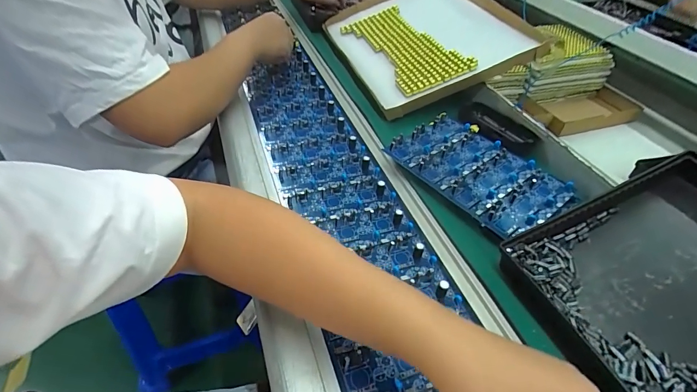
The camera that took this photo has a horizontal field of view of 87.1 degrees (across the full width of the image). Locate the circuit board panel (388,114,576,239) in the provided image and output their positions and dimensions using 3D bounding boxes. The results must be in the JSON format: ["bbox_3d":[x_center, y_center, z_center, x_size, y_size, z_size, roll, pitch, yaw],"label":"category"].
[{"bbox_3d":[0.157,-0.034,0.447,0.139,0.013,0.190,-26,51,-27],"label":"circuit board panel"}]

